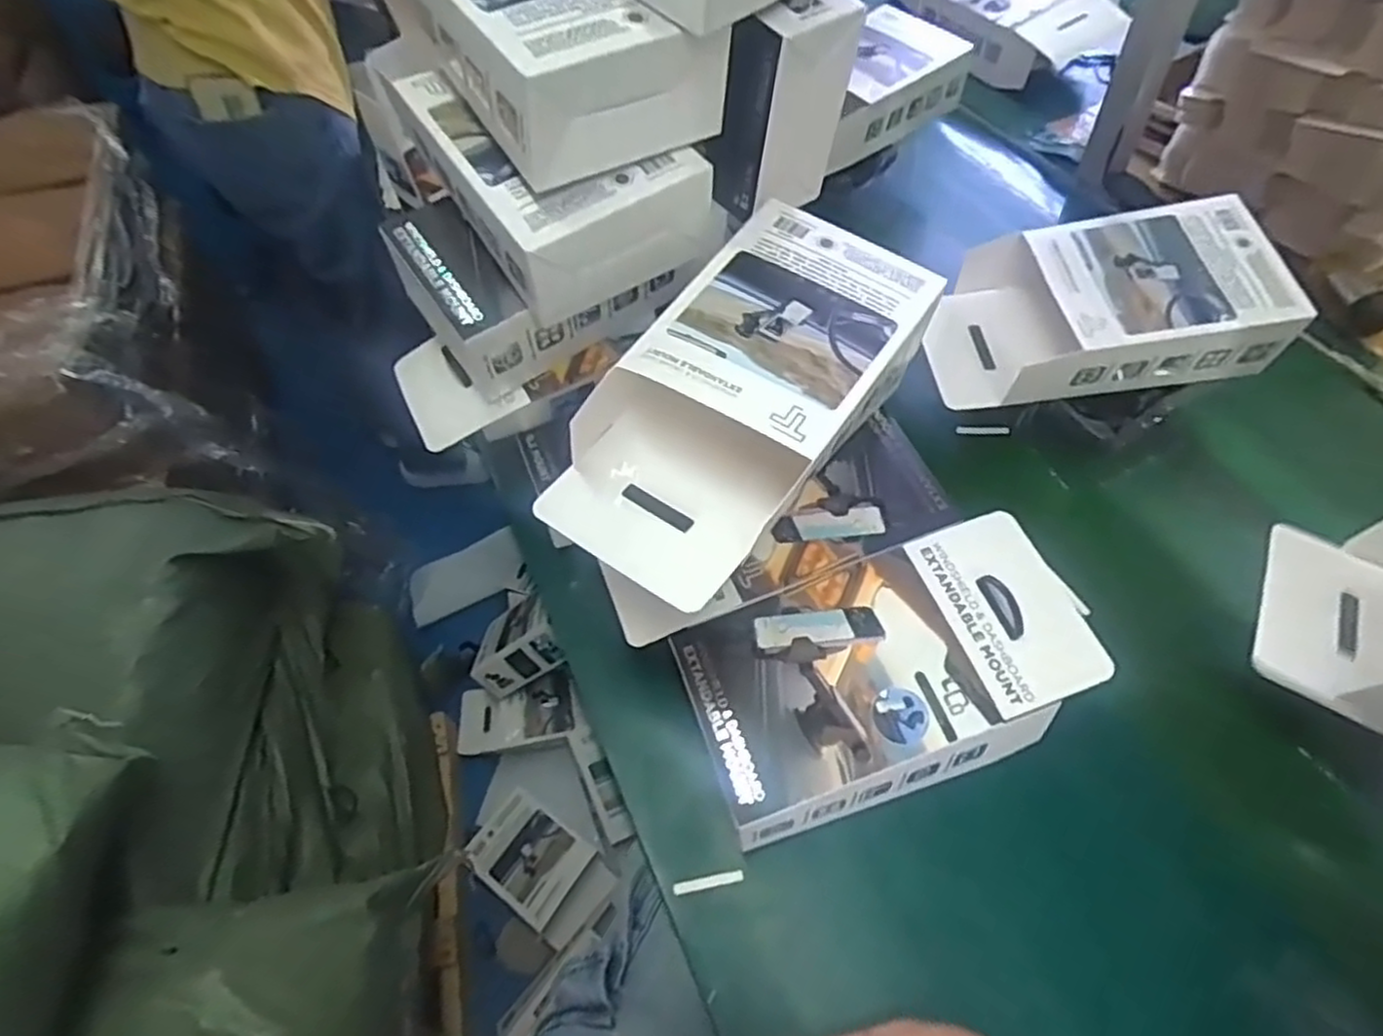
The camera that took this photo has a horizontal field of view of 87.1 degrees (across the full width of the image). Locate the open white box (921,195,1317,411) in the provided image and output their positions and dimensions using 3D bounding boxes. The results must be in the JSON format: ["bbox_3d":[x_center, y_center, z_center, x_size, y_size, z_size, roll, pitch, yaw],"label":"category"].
[{"bbox_3d":[0.328,-0.174,0.601,0.251,0.094,0.156,-3,55,-1],"label":"open white box"}]

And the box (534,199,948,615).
[{"bbox_3d":[0.033,-0.072,0.450,0.147,0.086,0.256,34,62,23],"label":"box"}]

